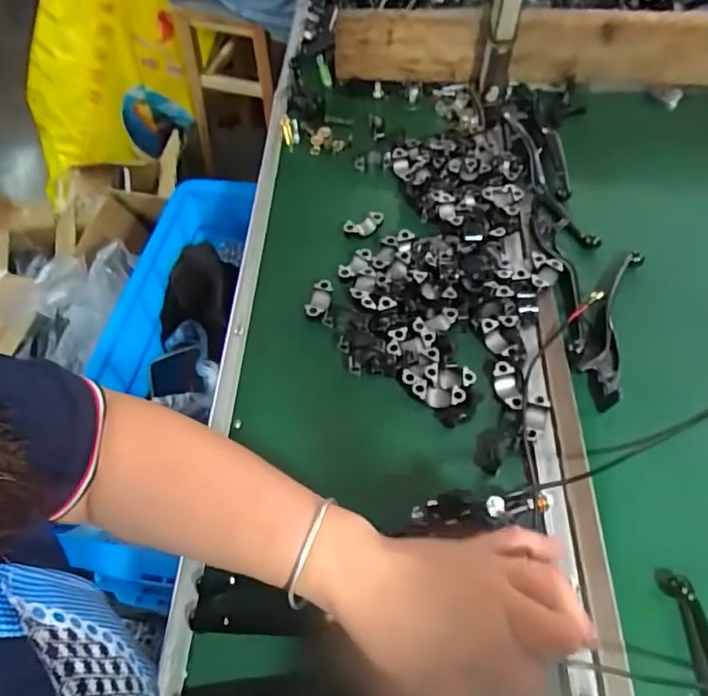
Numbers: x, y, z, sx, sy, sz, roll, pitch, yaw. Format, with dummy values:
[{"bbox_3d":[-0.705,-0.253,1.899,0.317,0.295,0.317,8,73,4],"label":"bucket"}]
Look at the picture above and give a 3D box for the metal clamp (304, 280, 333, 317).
[{"bbox_3d":[-0.032,-0.047,0.541,0.019,0.010,0.041,13,56,7],"label":"metal clamp"}]

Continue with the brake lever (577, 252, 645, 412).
[{"bbox_3d":[0.235,-0.029,0.516,0.033,0.018,0.188,21,57,13],"label":"brake lever"}]

